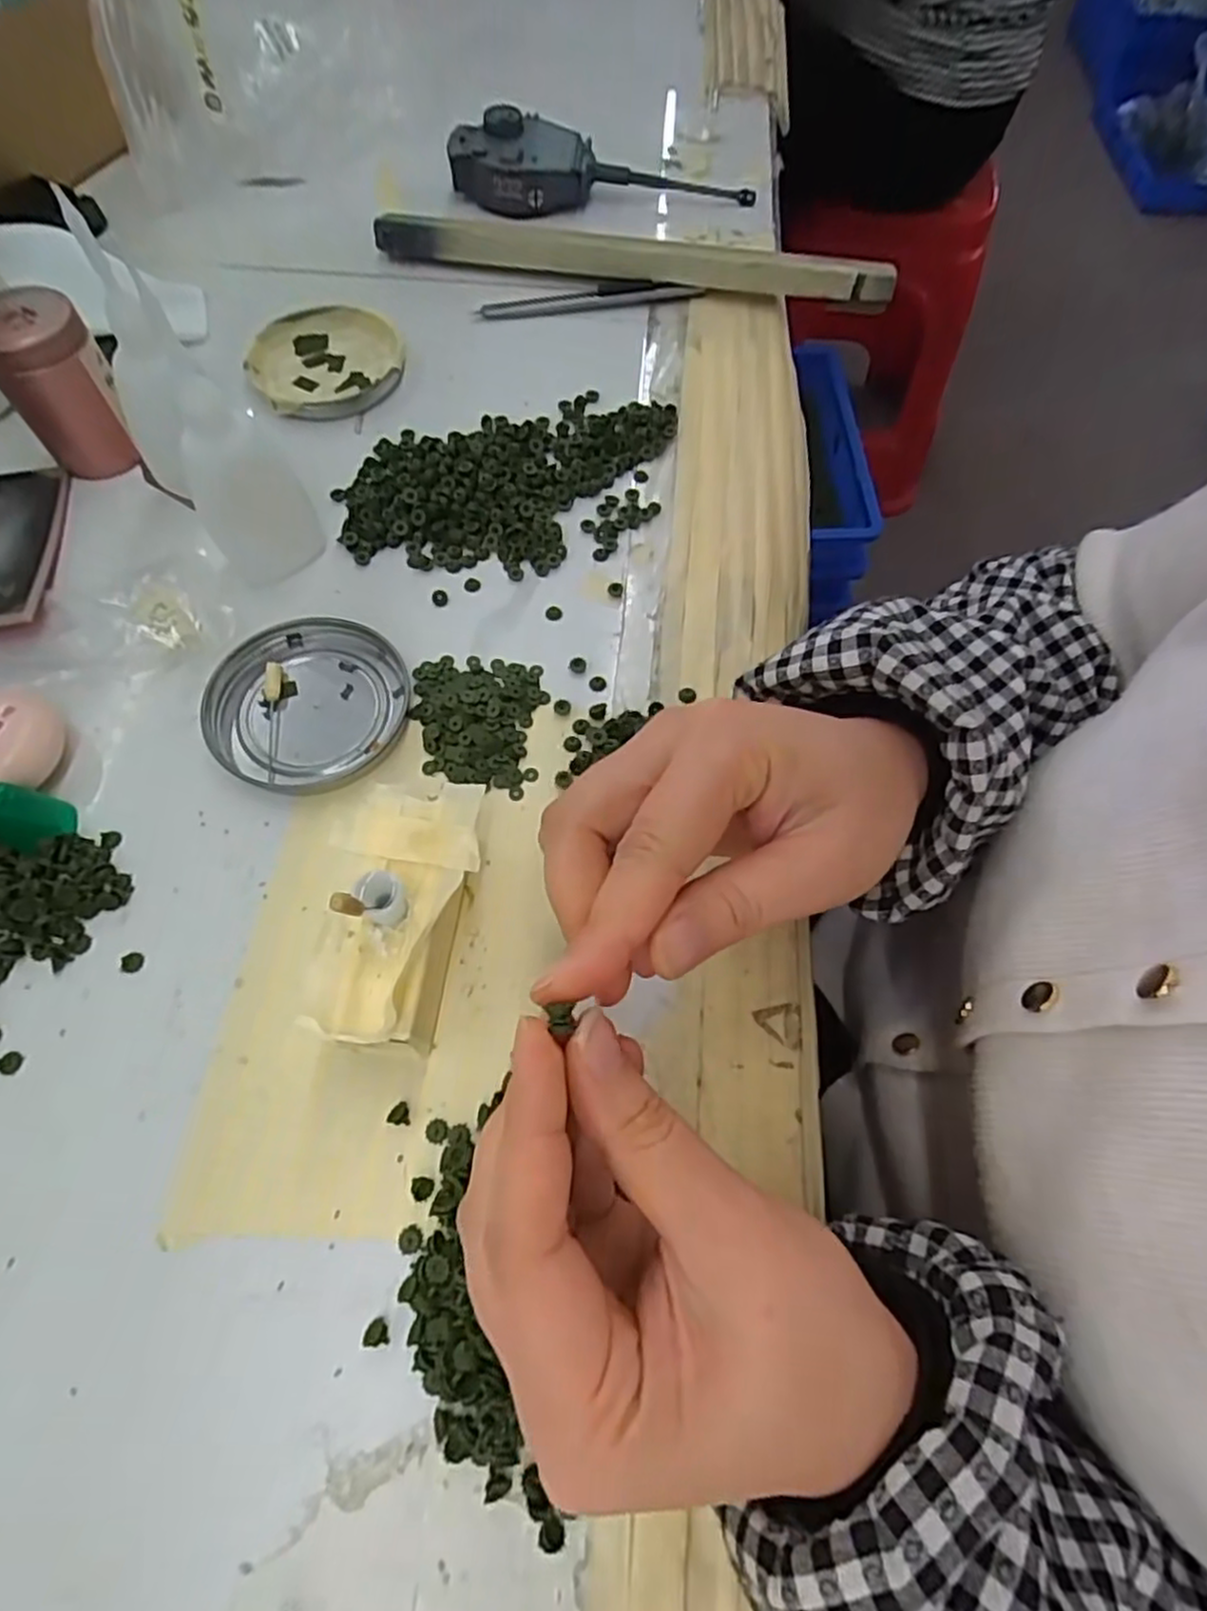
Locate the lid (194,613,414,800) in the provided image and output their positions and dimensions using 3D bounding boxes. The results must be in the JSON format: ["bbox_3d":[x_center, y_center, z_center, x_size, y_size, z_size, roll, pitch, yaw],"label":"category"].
[{"bbox_3d":[-0.120,-0.042,0.298,0.079,0.008,0.073,1,65,-2],"label":"lid"}]

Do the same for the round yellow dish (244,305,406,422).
[{"bbox_3d":[-0.149,-0.238,0.390,0.077,0.009,0.076,1,65,-2],"label":"round yellow dish"}]

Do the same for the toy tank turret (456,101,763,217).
[{"bbox_3d":[-0.001,-0.397,0.456,0.188,0.030,0.052,2,65,-1],"label":"toy tank turret"}]

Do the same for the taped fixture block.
[{"bbox_3d":[-0.066,0.037,0.246,0.044,0.036,0.084,4,65,0],"label":"taped fixture block"}]

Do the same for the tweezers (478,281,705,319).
[{"bbox_3d":[-0.008,-0.292,0.421,0.125,0.010,0.014,-7,65,-5],"label":"tweezers"}]

